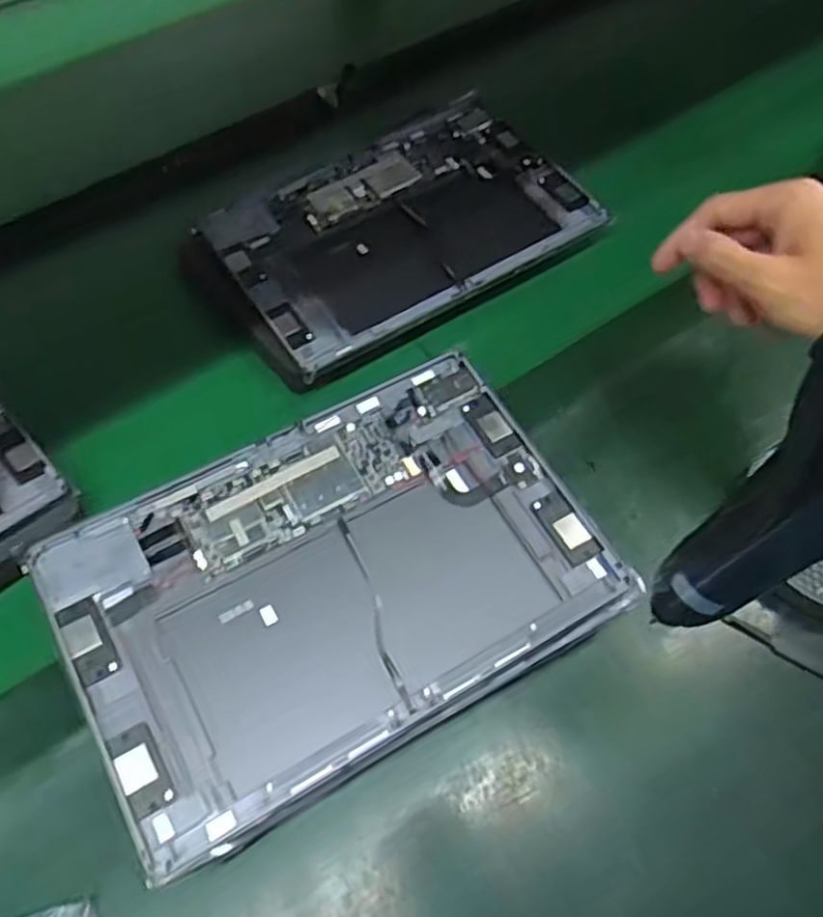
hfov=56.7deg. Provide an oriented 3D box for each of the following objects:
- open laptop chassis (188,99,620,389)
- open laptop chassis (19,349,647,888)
[{"bbox_3d":[-0.008,-0.169,0.547,0.250,0.019,0.167,-30,63,-17],"label":"open laptop chassis"},{"bbox_3d":[-0.038,0.058,0.381,0.253,0.013,0.172,-27,64,-16],"label":"open laptop chassis"}]

